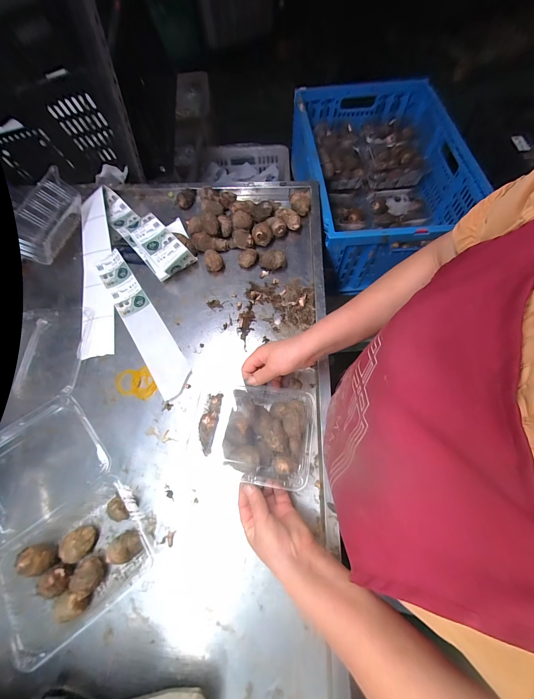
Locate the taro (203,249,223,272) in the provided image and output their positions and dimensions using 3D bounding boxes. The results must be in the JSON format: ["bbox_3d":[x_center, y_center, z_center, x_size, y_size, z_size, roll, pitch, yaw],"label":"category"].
[{"bbox_3d":[-0.107,-0.176,0.549,0.034,0.035,0.035,0,68,1],"label":"taro"}]

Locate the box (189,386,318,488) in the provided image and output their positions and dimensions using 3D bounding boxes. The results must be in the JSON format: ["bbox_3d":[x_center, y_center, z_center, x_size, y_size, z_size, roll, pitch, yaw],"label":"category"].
[{"bbox_3d":[-0.025,0.118,0.400,0.173,0.069,0.128,8,68,4],"label":"box"}]

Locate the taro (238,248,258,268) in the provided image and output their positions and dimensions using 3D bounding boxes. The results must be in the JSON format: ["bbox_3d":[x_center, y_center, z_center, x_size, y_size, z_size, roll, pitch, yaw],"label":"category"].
[{"bbox_3d":[-0.038,-0.187,0.554,0.036,0.027,0.040,3,68,2],"label":"taro"}]

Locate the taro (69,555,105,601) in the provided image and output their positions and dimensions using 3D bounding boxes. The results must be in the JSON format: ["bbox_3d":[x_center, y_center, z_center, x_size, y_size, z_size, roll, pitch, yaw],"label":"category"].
[{"bbox_3d":[-0.236,0.297,0.359,0.038,0.034,0.038,0,68,1],"label":"taro"}]

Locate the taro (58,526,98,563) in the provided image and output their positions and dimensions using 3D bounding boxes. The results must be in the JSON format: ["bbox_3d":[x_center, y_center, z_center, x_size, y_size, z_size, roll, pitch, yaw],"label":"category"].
[{"bbox_3d":[-0.260,0.268,0.378,0.042,0.029,0.038,0,68,1],"label":"taro"}]

